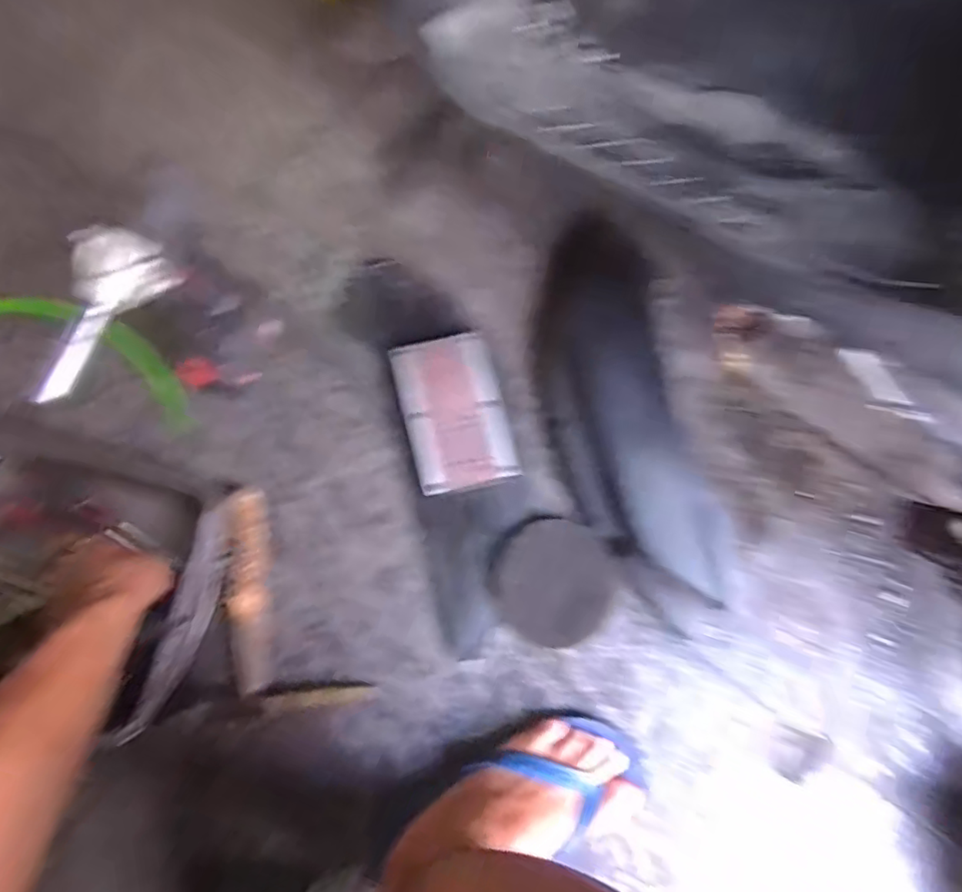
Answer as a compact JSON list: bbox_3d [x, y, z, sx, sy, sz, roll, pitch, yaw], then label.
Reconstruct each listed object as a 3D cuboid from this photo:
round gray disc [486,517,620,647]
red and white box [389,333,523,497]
[{"bbox_3d":[0.076,0.140,0.622,0.130,0.023,0.125,1,74,-2],"label":"round gray disc"},{"bbox_3d":[-0.030,-0.037,0.653,0.104,0.029,0.165,-14,75,-6],"label":"red and white box"}]

